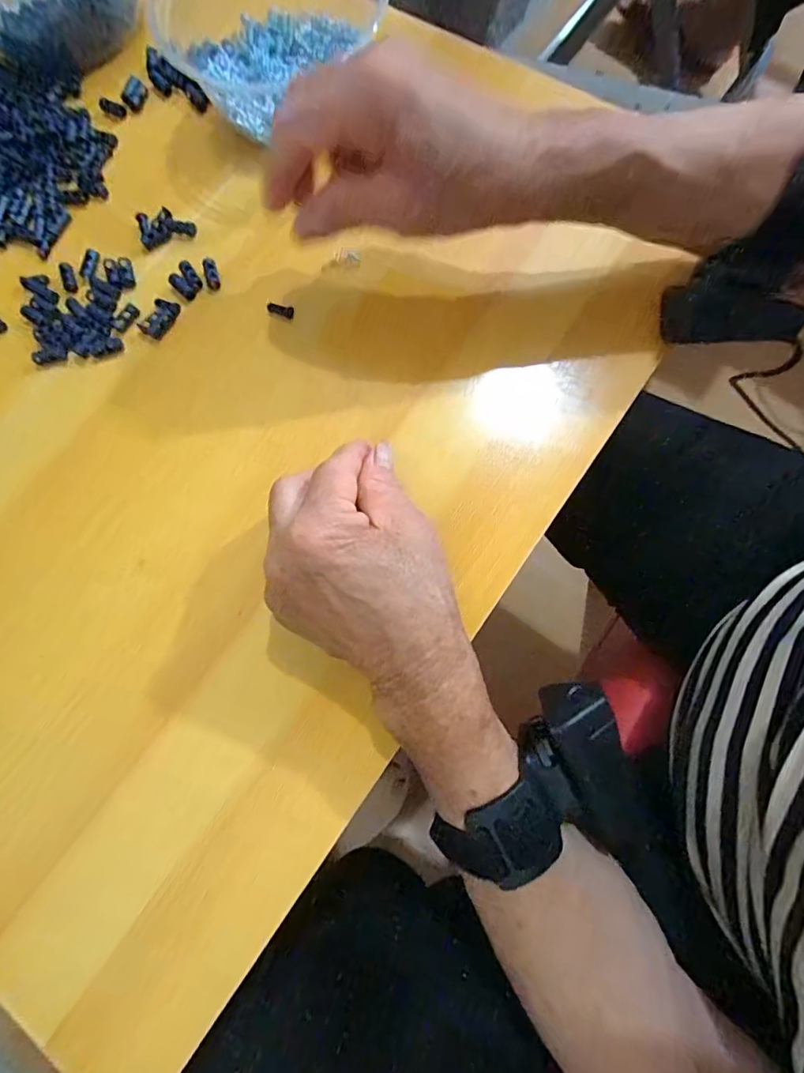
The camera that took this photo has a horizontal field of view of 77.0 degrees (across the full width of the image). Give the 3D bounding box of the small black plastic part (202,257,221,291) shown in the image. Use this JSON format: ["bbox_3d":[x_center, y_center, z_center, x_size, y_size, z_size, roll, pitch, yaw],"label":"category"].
[{"bbox_3d":[-0.119,-0.164,0.315,0.008,0.005,0.022,-18,77,-2],"label":"small black plastic part"}]

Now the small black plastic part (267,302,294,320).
[{"bbox_3d":[-0.074,-0.139,0.308,0.018,0.004,0.007,22,79,6],"label":"small black plastic part"}]

